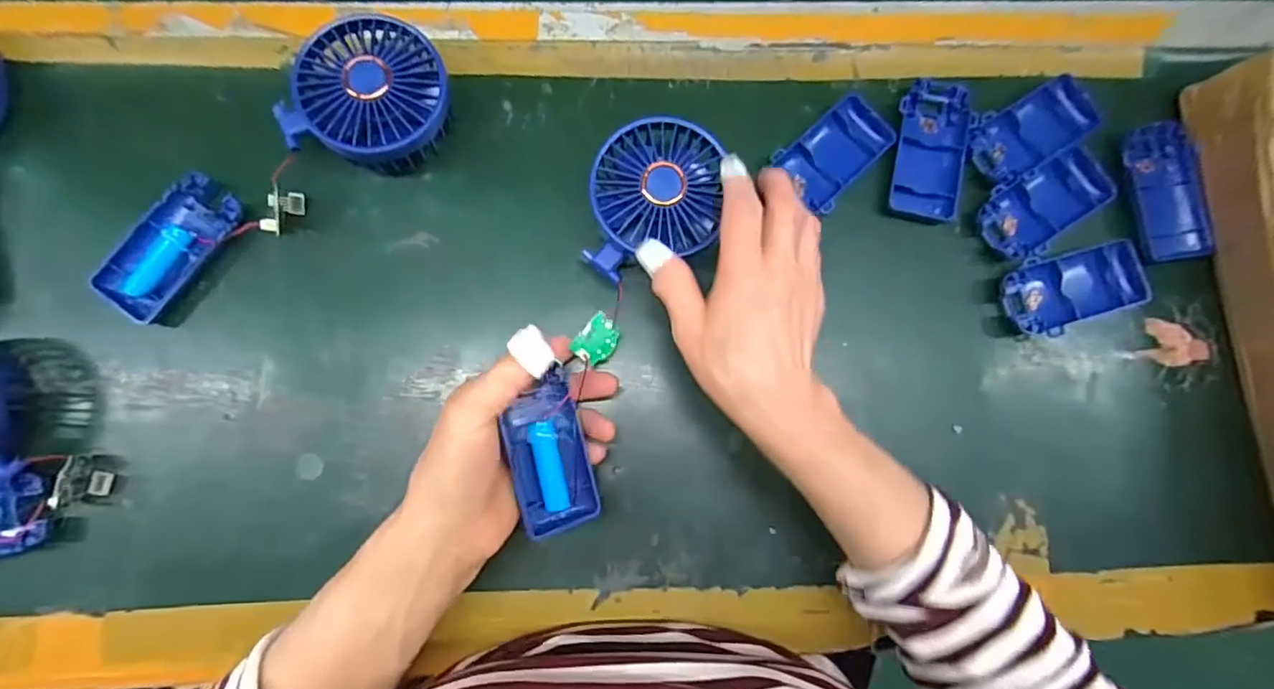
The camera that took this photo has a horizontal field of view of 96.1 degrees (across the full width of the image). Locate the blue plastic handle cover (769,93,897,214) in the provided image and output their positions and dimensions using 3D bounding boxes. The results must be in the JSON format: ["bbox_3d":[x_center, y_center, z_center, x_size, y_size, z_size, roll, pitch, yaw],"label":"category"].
[{"bbox_3d":[0.133,-0.130,0.382,0.077,0.013,0.047,-44,86,-6],"label":"blue plastic handle cover"}]

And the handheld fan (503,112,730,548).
[{"bbox_3d":[-0.013,-0.014,0.339,0.074,0.040,0.246,17,83,0],"label":"handheld fan"}]

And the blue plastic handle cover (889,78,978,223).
[{"bbox_3d":[0.196,-0.129,0.383,0.050,0.014,0.094,8,83,-1],"label":"blue plastic handle cover"}]

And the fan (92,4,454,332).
[{"bbox_3d":[-0.226,-0.111,0.346,0.237,0.045,0.086,-31,85,-5],"label":"fan"}]

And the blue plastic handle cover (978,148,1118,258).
[{"bbox_3d":[0.273,-0.096,0.381,0.094,0.012,0.048,-35,86,-5],"label":"blue plastic handle cover"}]

